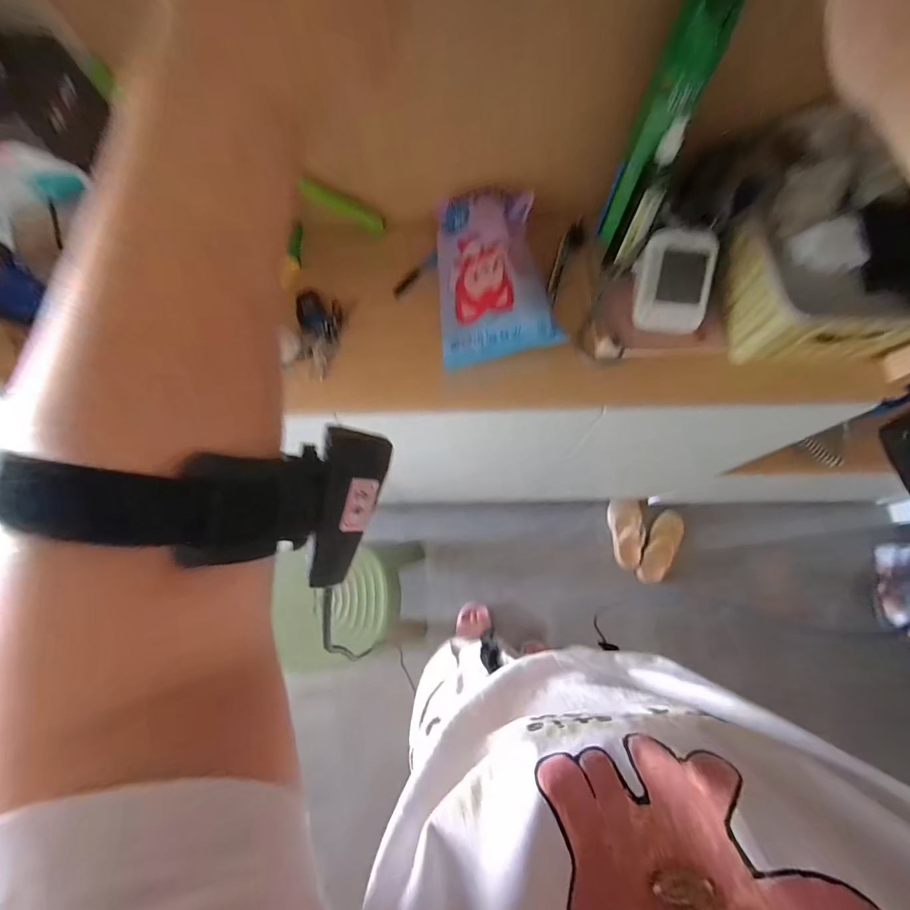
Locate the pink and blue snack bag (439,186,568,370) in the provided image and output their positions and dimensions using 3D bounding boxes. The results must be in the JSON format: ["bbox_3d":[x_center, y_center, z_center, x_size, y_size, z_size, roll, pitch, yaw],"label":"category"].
[{"bbox_3d":[0.050,-0.261,0.599,0.168,0.060,0.255,-13,81,15],"label":"pink and blue snack bag"}]

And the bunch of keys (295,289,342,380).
[{"bbox_3d":[-0.196,-0.175,0.590,0.058,0.023,0.122,-6,87,0],"label":"bunch of keys"}]

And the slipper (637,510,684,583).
[{"bbox_3d":[0.649,0.289,1.262,0.092,0.053,0.235,24,75,9],"label":"slipper"}]

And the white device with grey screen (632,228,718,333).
[{"bbox_3d":[0.300,-0.237,0.559,0.094,0.024,0.128,1,113,10],"label":"white device with grey screen"}]

